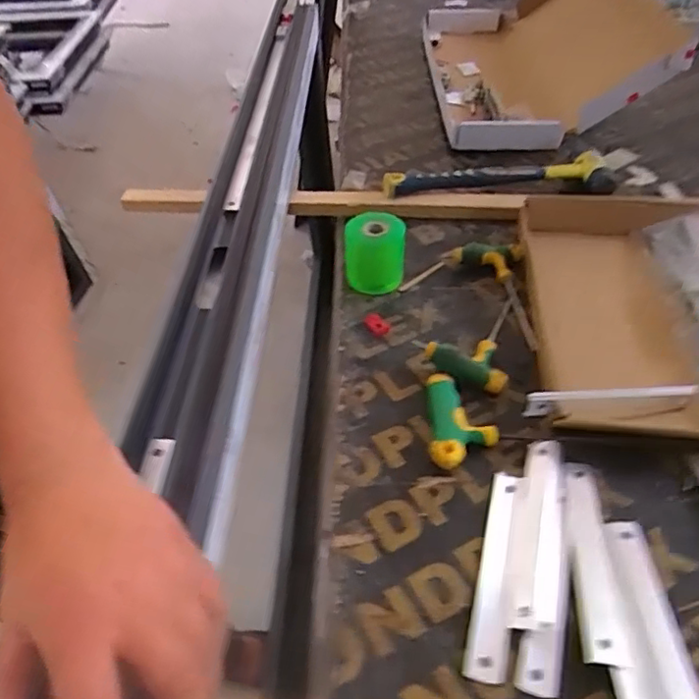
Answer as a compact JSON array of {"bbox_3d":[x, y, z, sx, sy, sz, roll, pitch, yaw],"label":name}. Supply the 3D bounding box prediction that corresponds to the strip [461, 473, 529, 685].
[{"bbox_3d":[0.095,0.140,0.381,0.024,0.007,0.136,11,49,13],"label":"strip"}]

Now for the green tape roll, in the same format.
[{"bbox_3d":[0.024,-0.093,0.565,0.054,0.061,0.053,0,46,3],"label":"green tape roll"}]

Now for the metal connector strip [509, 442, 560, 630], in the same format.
[{"bbox_3d":[0.125,0.118,0.395,0.028,0.010,0.133,10,49,12],"label":"metal connector strip"}]

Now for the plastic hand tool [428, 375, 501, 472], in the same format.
[{"bbox_3d":[0.084,0.051,0.445,0.049,0.020,0.081,1,48,4],"label":"plastic hand tool"}]

